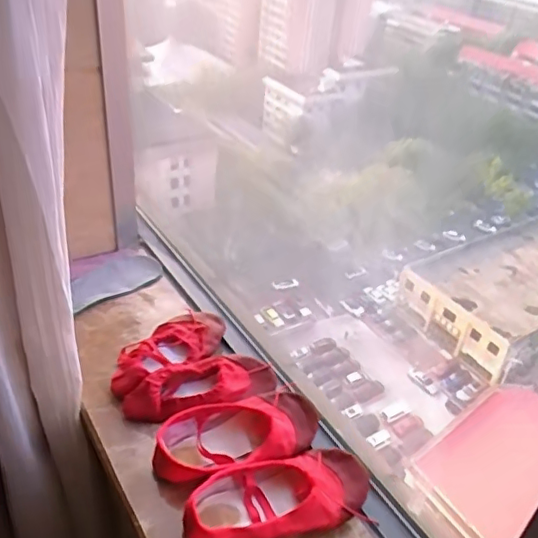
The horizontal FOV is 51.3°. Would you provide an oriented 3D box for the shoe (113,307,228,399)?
[{"bbox_3d":[-0.126,0.101,0.694,0.081,0.033,0.169,27,40,28],"label":"shoe"}]

